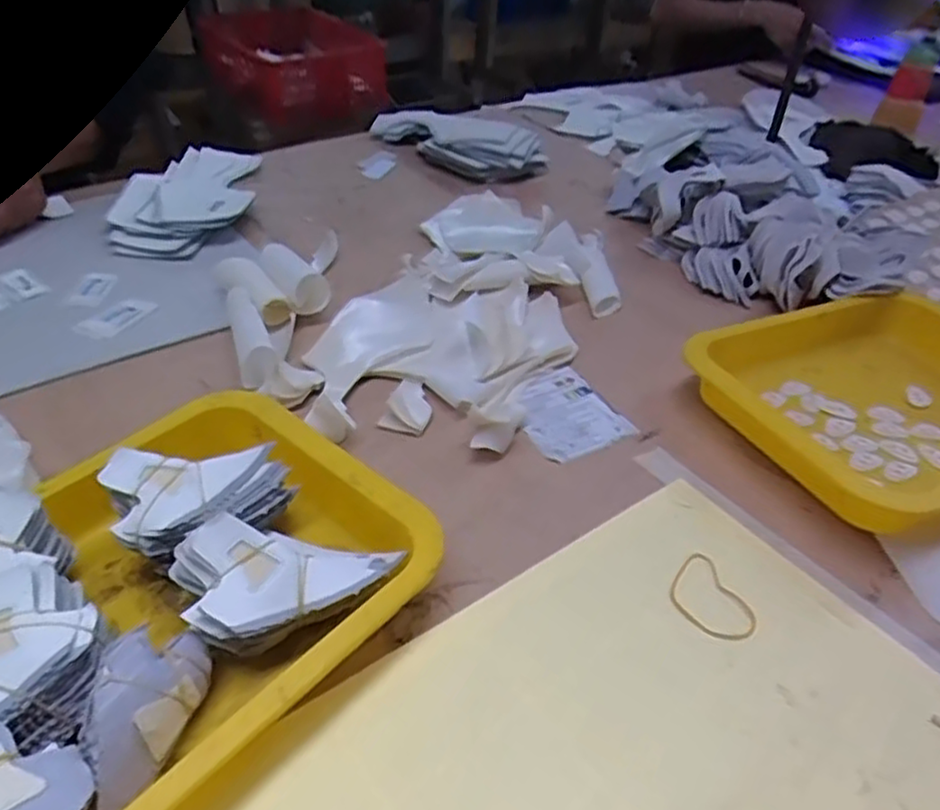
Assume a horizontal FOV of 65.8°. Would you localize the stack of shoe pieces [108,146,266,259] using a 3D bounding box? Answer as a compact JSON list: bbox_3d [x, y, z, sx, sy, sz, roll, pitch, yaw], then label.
[{"bbox_3d":[-0.289,-0.216,0.746,0.123,0.025,0.236,1,40,-5],"label":"stack of shoe pieces"}]

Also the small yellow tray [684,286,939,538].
[{"bbox_3d":[0.301,-0.003,0.524,0.260,0.048,0.193,-16,45,-23],"label":"small yellow tray"}]

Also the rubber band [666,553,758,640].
[{"bbox_3d":[0.133,0.109,0.408,0.039,0.004,0.058,-13,43,-19],"label":"rubber band"}]

